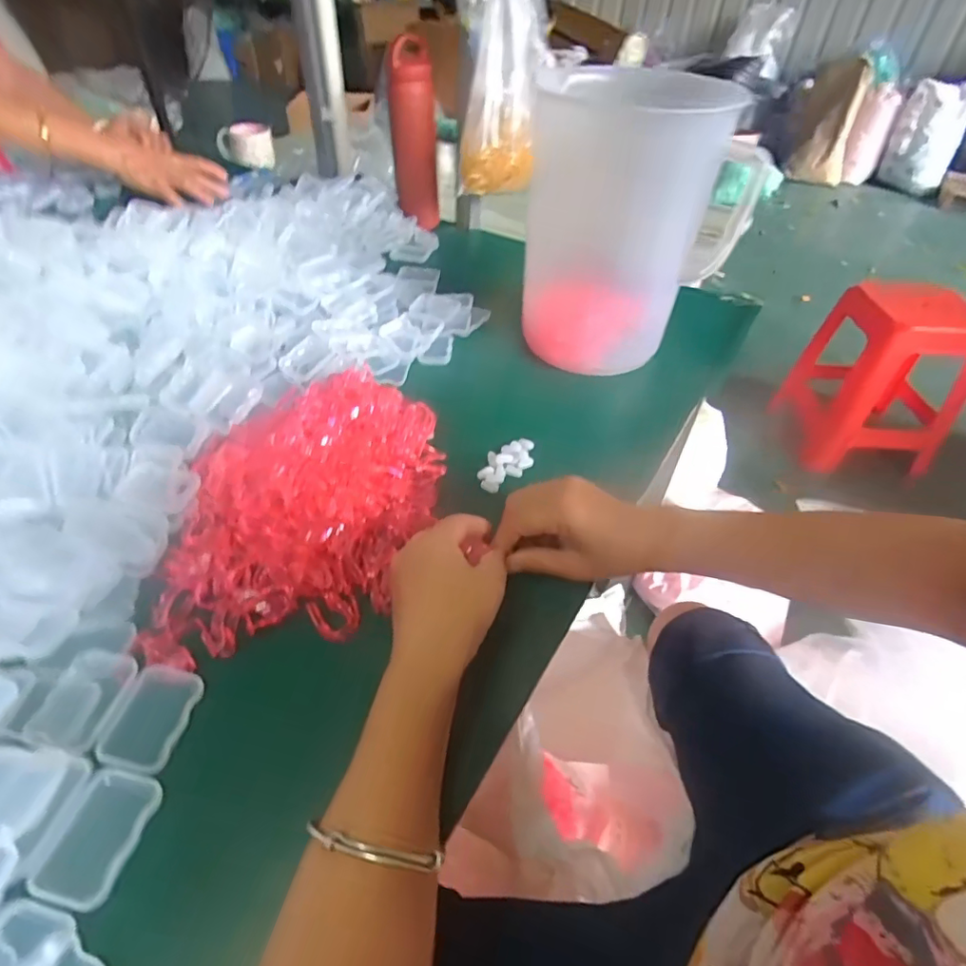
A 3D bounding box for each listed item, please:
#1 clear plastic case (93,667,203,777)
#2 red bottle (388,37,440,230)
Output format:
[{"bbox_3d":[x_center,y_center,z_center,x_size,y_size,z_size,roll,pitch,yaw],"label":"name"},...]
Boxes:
[{"bbox_3d":[-0.191,0.135,0.314,0.040,0.014,0.056,8,45,5],"label":"clear plastic case"},{"bbox_3d":[-0.101,-0.501,0.798,0.066,0.206,0.068,-7,46,-10],"label":"red bottle"}]

